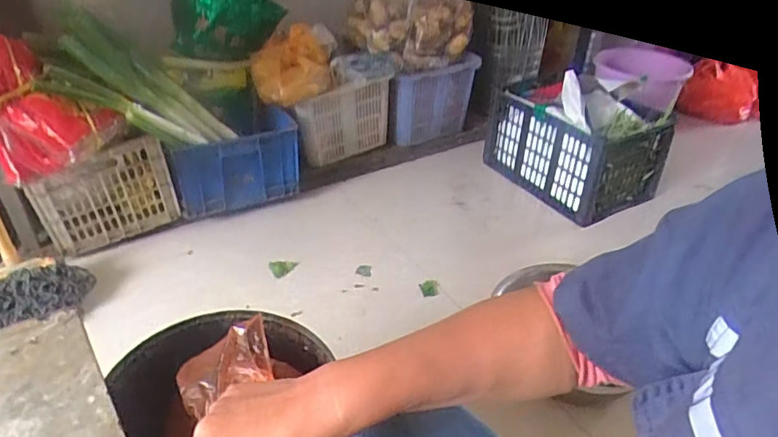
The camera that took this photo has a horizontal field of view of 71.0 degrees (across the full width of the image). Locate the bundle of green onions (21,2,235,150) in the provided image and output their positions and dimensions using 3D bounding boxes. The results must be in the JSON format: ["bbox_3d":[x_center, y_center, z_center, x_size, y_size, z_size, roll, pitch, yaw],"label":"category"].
[{"bbox_3d":[-0.634,-0.321,1.399,0.145,0.184,0.540,15,-6,20],"label":"bundle of green onions"}]

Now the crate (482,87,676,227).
[{"bbox_3d":[0.603,-0.246,1.810,0.360,0.264,0.470,-20,39,-28],"label":"crate"}]

